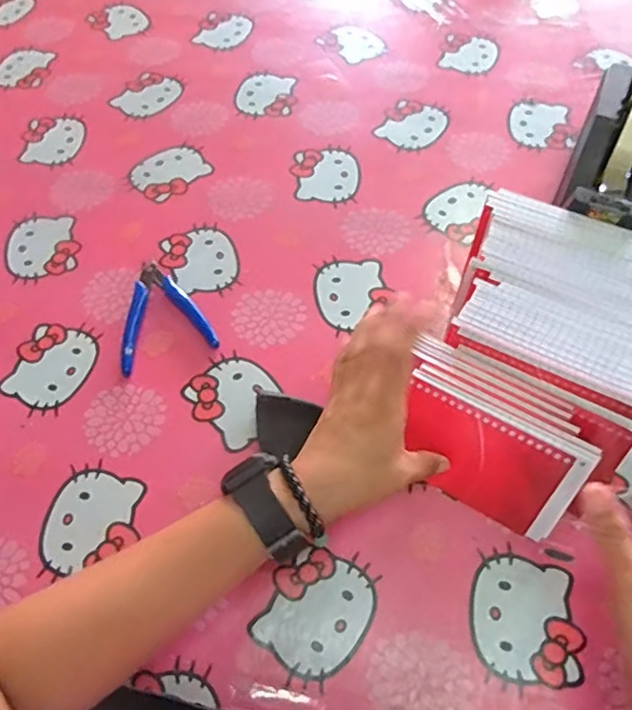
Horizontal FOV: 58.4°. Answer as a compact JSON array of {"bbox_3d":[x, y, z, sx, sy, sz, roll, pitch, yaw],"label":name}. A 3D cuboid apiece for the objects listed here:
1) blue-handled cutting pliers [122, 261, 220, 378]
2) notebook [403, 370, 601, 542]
[{"bbox_3d":[-0.143,-0.041,0.515,0.082,0.013,0.108,-18,61,-8],"label":"blue-handled cutting pliers"},{"bbox_3d":[0.122,0.075,0.411,0.127,0.084,0.012,25,34,16],"label":"notebook"}]

